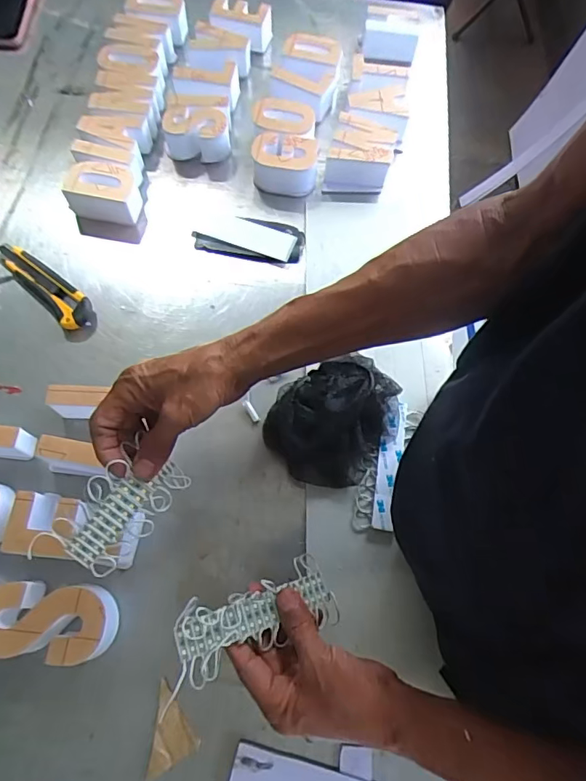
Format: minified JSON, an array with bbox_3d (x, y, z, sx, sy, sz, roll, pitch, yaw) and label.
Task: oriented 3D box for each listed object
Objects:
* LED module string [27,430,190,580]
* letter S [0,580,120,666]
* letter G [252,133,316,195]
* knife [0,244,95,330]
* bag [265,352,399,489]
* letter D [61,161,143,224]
[{"bbox_3d":[-0.143,0.096,0.403,0.058,0.028,0.108,44,83,-7],"label":"LED module string"},{"bbox_3d":[-0.217,0.208,0.451,0.116,0.045,0.066,4,69,0],"label":"letter S"},{"bbox_3d":[-0.010,-0.300,0.654,0.081,0.052,0.062,1,69,-1],"label":"letter G"},{"bbox_3d":[-0.296,-0.128,0.595,0.042,0.020,0.146,-43,76,-16],"label":"knife"},{"bbox_3d":[0.044,0.028,0.522,0.114,0.059,0.140,37,72,12],"label":"bag"},{"bbox_3d":[-0.238,-0.251,0.630,0.090,0.048,0.056,11,69,3],"label":"letter D"}]

